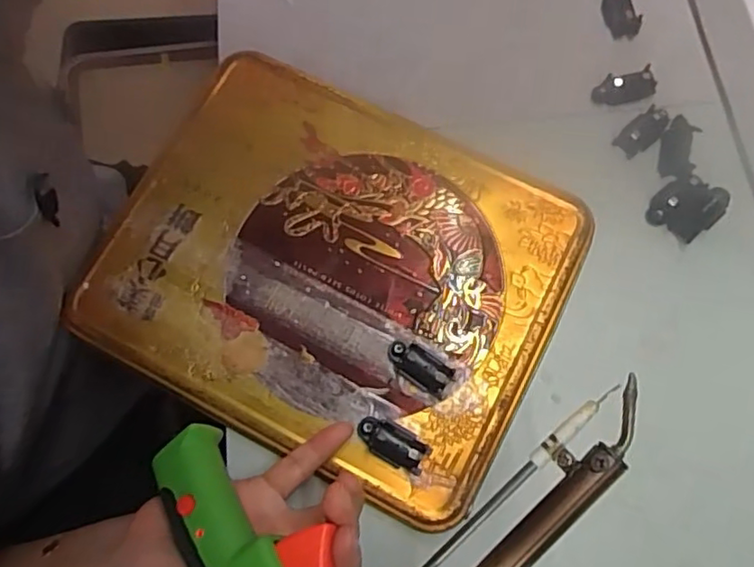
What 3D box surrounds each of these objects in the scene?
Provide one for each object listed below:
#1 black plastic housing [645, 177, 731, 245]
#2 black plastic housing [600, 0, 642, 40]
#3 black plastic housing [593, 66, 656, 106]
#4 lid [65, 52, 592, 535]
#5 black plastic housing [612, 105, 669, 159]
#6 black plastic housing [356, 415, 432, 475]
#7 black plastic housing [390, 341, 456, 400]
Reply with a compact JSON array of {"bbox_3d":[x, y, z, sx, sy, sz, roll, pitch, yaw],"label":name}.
[{"bbox_3d":[0.174,-0.044,0.344,0.032,0.013,0.033,35,77,10],"label":"black plastic housing"},{"bbox_3d":[0.151,-0.170,0.385,0.018,0.008,0.036,-10,74,-3],"label":"black plastic housing"},{"bbox_3d":[0.146,-0.115,0.365,0.035,0.008,0.017,-10,73,13],"label":"black plastic housing"},{"bbox_3d":[-0.025,-0.010,0.331,0.236,0.014,0.189,27,75,8],"label":"lid"},{"bbox_3d":[0.155,-0.089,0.358,0.031,0.011,0.018,-40,77,-11],"label":"black plastic housing"},{"bbox_3d":[0.007,0.078,0.301,0.036,0.013,0.018,26,75,7],"label":"black plastic housing"},{"bbox_3d":[0.022,0.042,0.311,0.035,0.015,0.015,34,76,9],"label":"black plastic housing"}]

